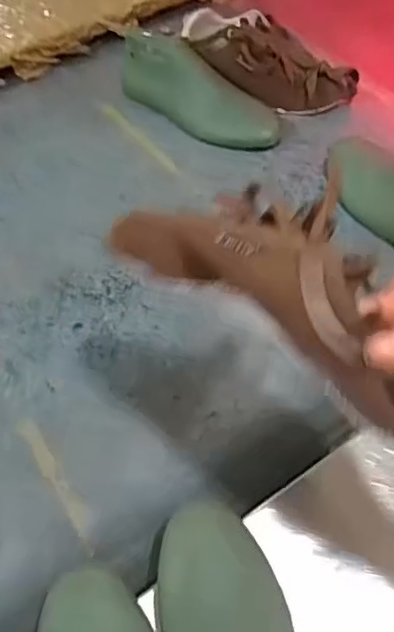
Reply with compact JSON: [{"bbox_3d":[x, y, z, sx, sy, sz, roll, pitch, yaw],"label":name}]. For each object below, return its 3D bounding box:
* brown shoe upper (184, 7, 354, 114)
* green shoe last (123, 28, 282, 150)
[{"bbox_3d":[0.097,-0.362,0.831,0.254,0.067,0.107,31,61,7],"label":"brown shoe upper"},{"bbox_3d":[-0.014,-0.301,0.808,0.267,0.088,0.070,34,62,10],"label":"green shoe last"}]

